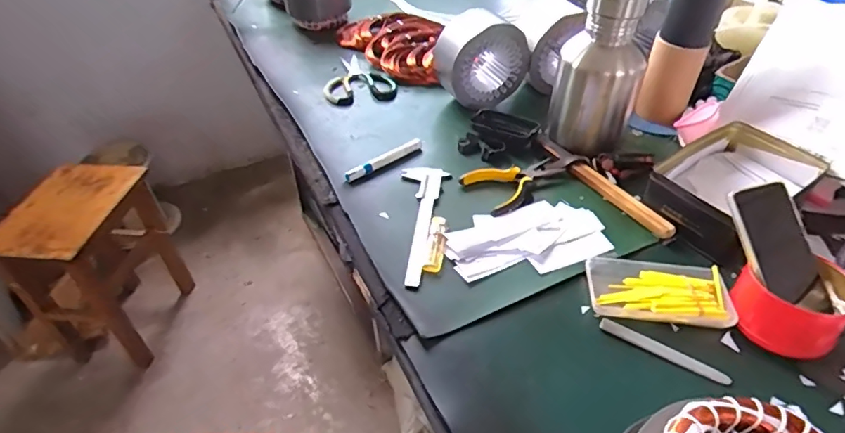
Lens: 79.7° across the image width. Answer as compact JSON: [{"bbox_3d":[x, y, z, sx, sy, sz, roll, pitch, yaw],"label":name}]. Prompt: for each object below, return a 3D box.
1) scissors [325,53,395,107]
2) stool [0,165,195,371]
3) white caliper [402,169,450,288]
[{"bbox_3d":[-0.131,-0.265,0.969,0.133,0.013,0.183,-15,44,-15],"label":"scissors"},{"bbox_3d":[-0.830,0.129,1.300,0.278,0.441,0.309,8,43,9],"label":"stool"},{"bbox_3d":[-0.014,0.002,0.665,0.063,0.007,0.216,7,43,9],"label":"white caliper"}]

